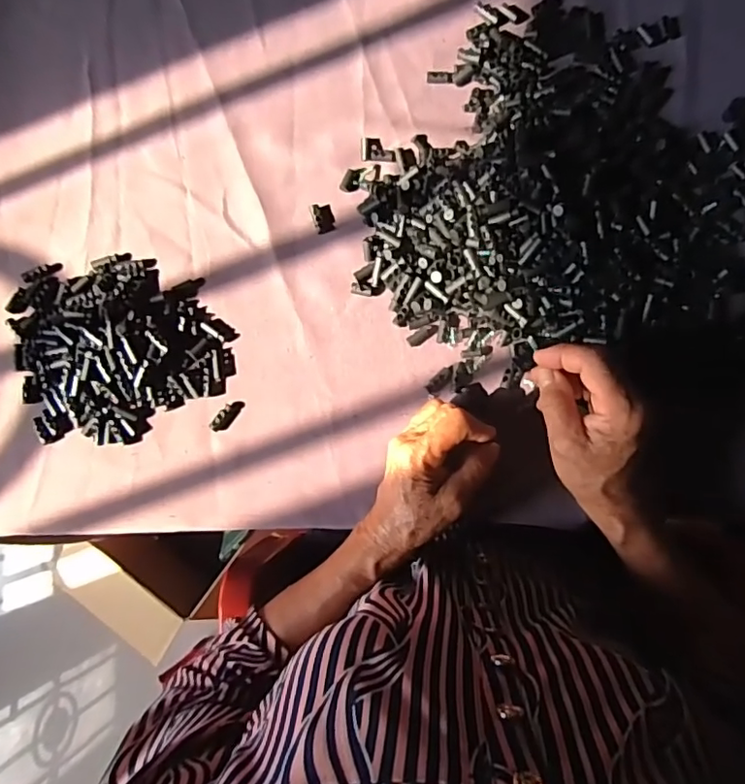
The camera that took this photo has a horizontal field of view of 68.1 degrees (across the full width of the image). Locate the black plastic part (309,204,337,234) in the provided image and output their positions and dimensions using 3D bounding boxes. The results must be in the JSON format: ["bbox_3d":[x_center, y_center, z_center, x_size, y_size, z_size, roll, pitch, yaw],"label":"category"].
[{"bbox_3d":[-0.042,-0.148,0.467,0.017,0.007,0.025,-19,83,3],"label":"black plastic part"}]

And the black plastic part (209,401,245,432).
[{"bbox_3d":[-0.121,0.020,0.459,0.013,0.006,0.032,37,88,7],"label":"black plastic part"}]

